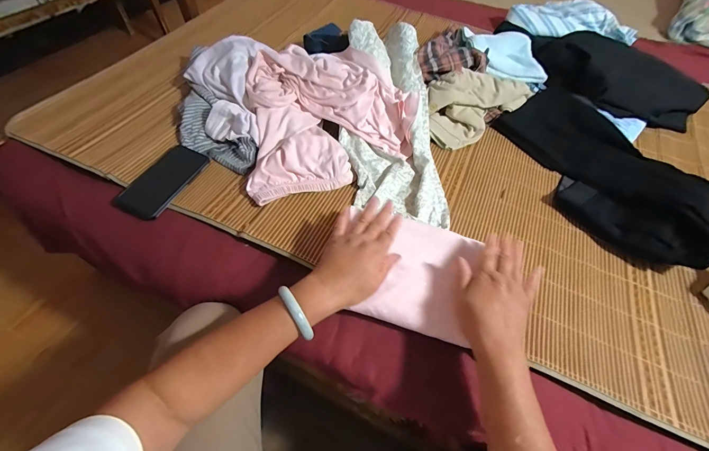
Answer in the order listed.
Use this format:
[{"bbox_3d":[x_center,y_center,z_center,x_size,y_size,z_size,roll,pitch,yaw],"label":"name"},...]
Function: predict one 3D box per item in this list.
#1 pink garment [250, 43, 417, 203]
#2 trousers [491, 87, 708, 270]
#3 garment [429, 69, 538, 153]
[{"bbox_3d":[-0.048,-0.233,0.648,0.358,0.082,0.357,-10,58,-10],"label":"pink garment"},{"bbox_3d":[0.528,-0.142,0.646,0.262,0.084,0.481,-16,60,-14],"label":"trousers"},{"bbox_3d":[0.279,-0.304,0.733,0.302,0.078,0.160,-35,66,-23],"label":"garment"}]

